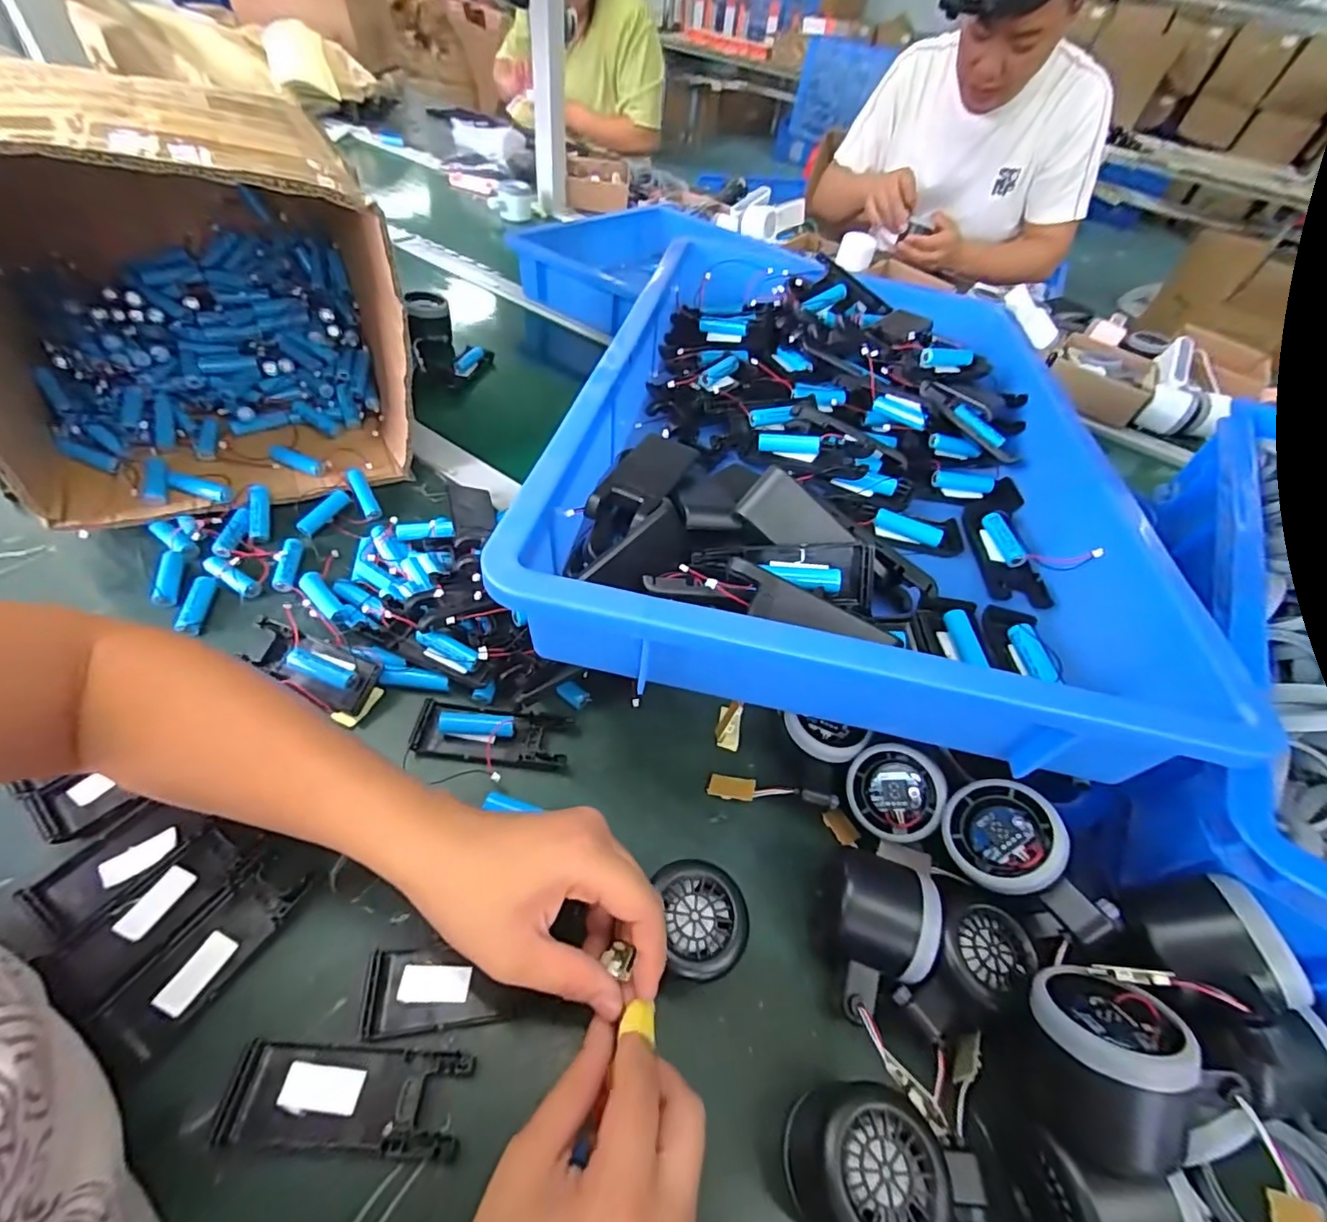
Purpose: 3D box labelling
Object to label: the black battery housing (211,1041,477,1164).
[{"bbox_3d":[-0.144,0.225,0.260,0.101,0.011,0.037,8,50,-3],"label":"black battery housing"}]

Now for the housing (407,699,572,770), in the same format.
[{"bbox_3d":[-0.116,0.086,0.386,0.101,0.019,0.038,8,50,-2],"label":"housing"}]

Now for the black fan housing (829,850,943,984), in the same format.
[{"bbox_3d":[0.119,0.171,0.318,0.057,0.045,0.057,17,49,6],"label":"black fan housing"}]

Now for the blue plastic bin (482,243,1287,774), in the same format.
[{"bbox_3d":[0.145,-0.147,0.442,0.369,0.090,0.534,14,50,3],"label":"blue plastic bin"}]

